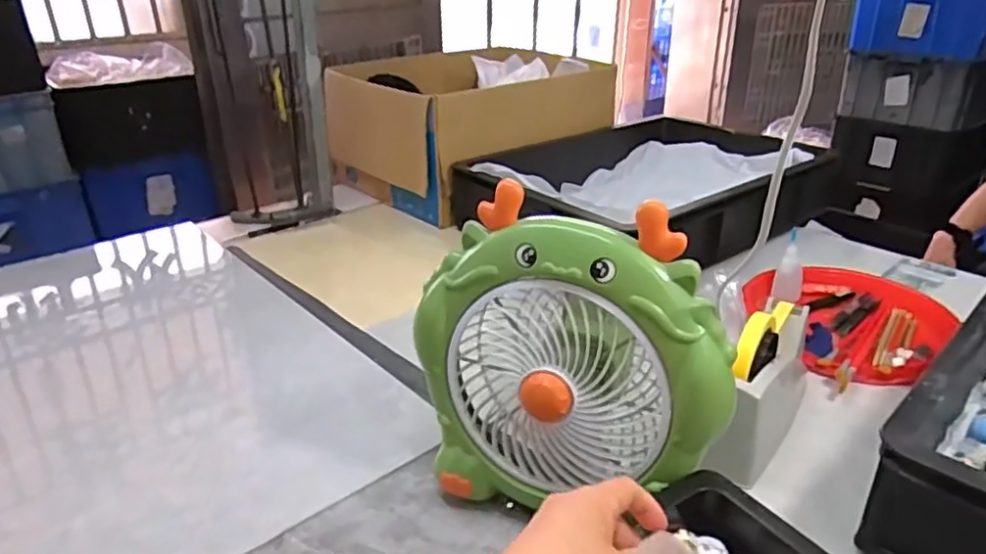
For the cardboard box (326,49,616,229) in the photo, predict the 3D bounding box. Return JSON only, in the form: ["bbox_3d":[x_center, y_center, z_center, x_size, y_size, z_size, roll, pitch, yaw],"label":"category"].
[{"bbox_3d":[-0.029,-0.324,1.392,0.519,0.250,0.399,-21,32,-35],"label":"cardboard box"}]

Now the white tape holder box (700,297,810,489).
[{"bbox_3d":[0.271,0.105,0.645,0.058,0.119,0.226,15,30,30],"label":"white tape holder box"}]

